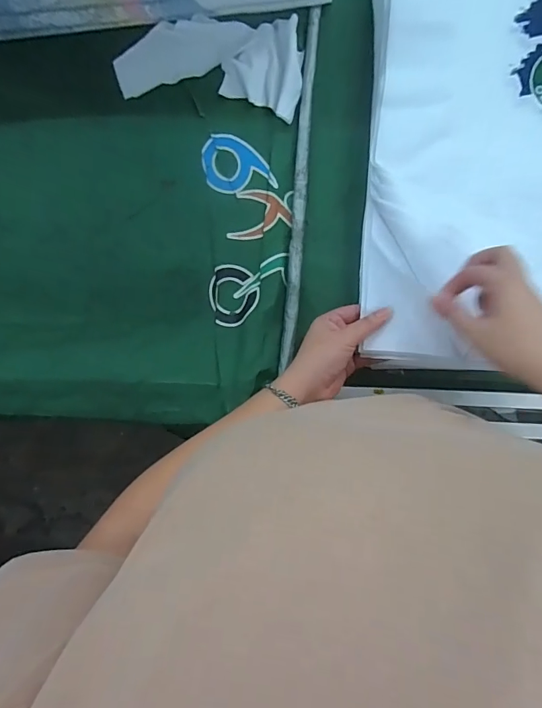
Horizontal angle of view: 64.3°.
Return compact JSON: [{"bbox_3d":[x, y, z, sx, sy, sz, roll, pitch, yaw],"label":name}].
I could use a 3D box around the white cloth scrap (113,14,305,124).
[{"bbox_3d":[-0.074,-0.352,0.515,0.225,0.027,0.101,12,91,6],"label":"white cloth scrap"}]

